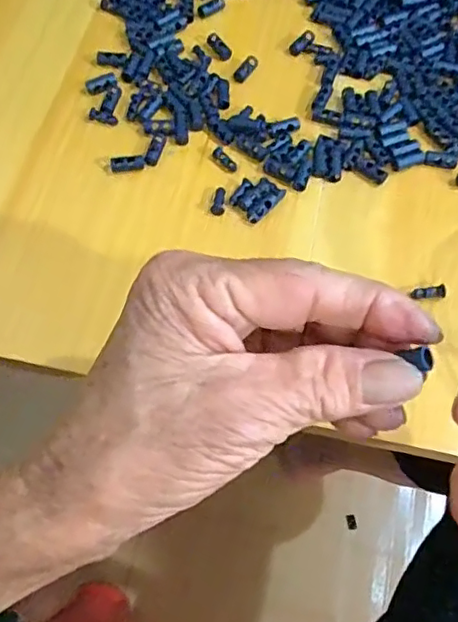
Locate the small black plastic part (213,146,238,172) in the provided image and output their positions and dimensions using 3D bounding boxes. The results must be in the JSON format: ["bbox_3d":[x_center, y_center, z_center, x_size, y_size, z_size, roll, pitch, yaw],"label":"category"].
[{"bbox_3d":[-0.002,-0.086,0.322,0.007,0.004,0.017,-39,72,-18],"label":"small black plastic part"}]

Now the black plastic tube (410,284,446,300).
[{"bbox_3d":[0.102,-0.010,0.292,0.018,0.004,0.006,-4,65,-4],"label":"black plastic tube"}]

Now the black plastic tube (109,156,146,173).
[{"bbox_3d":[-0.056,-0.082,0.318,0.019,0.006,0.007,-10,66,-7],"label":"black plastic tube"}]

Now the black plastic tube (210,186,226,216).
[{"bbox_3d":[-0.005,-0.060,0.311,0.007,0.004,0.017,6,65,1],"label":"black plastic tube"}]

